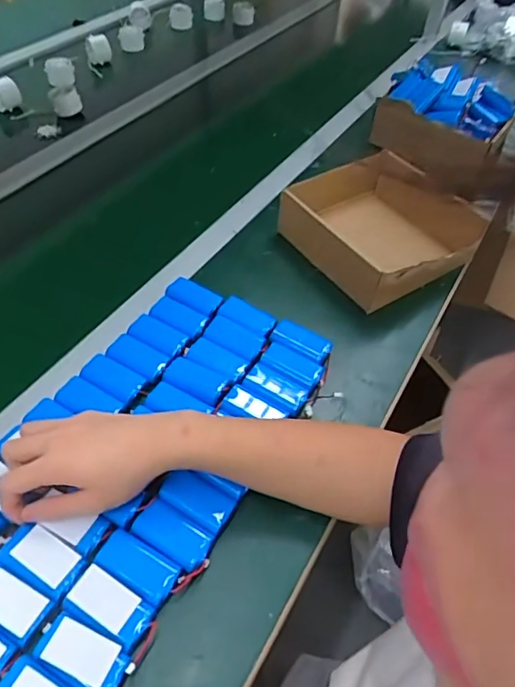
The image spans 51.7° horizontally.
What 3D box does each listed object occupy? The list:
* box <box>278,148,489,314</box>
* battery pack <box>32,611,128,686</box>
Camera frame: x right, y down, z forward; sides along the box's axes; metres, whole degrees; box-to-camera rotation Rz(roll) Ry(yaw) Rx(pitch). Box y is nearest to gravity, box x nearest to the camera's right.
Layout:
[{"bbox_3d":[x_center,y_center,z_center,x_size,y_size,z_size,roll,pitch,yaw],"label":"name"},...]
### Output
[{"bbox_3d":[0.161,-0.164,0.719,0.208,0.075,0.205,-29,56,-25],"label":"box"},{"bbox_3d":[-0.132,0.235,0.401,0.069,0.012,0.039,23,52,17],"label":"battery pack"}]

